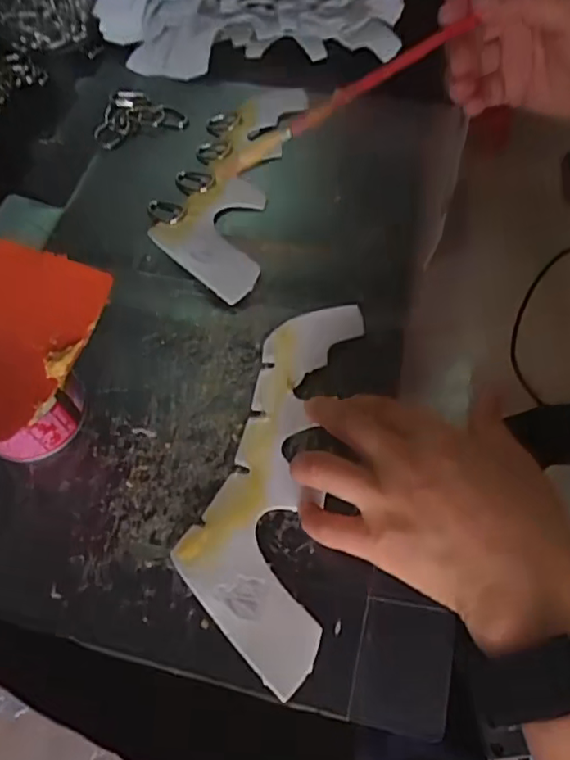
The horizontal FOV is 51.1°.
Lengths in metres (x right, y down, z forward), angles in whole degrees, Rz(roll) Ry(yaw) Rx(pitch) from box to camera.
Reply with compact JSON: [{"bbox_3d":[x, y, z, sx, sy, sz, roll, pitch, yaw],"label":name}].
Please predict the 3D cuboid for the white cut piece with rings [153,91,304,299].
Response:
[{"bbox_3d":[-0.040,-0.150,0.442,0.077,0.025,0.213,10,61,8],"label":"white cut piece with rings"}]

